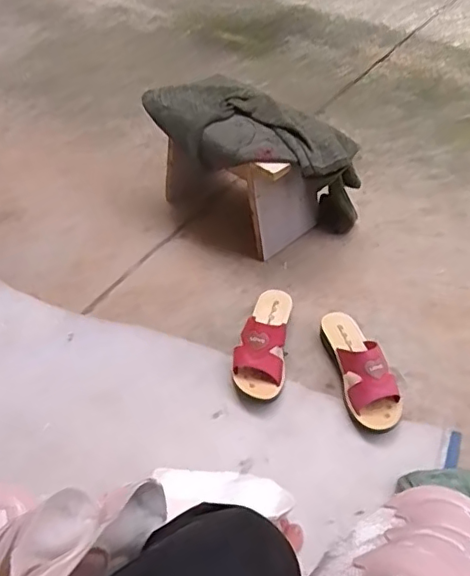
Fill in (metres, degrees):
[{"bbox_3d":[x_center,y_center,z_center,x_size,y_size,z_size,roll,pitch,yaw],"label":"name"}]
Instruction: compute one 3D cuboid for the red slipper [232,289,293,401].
[{"bbox_3d":[0.049,0.083,0.972,0.082,0.082,0.213,6,48,6],"label":"red slipper"}]

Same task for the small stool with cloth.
[{"bbox_3d":[0.026,-0.239,1.152,0.420,0.259,0.203,25,53,21],"label":"small stool with cloth"}]

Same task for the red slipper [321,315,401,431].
[{"bbox_3d":[0.205,0.124,0.928,0.077,0.080,0.225,-10,49,-9],"label":"red slipper"}]

